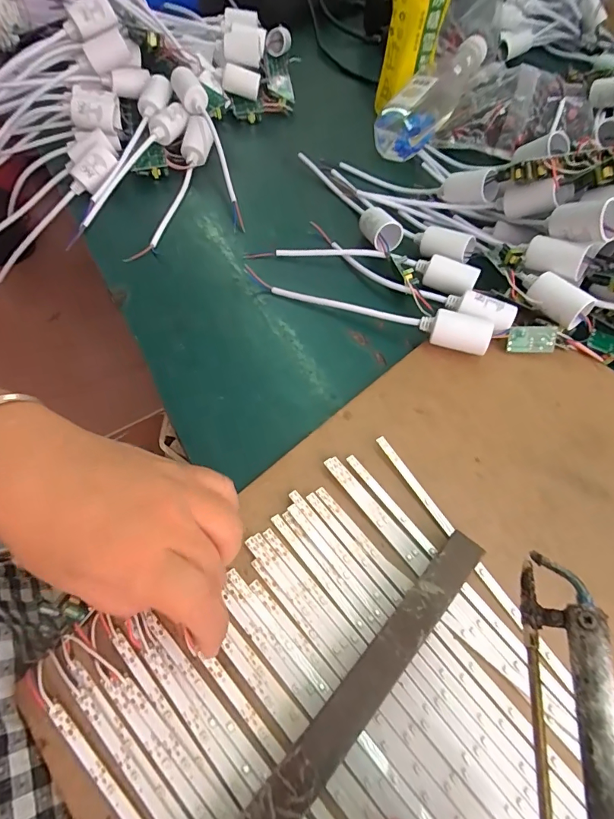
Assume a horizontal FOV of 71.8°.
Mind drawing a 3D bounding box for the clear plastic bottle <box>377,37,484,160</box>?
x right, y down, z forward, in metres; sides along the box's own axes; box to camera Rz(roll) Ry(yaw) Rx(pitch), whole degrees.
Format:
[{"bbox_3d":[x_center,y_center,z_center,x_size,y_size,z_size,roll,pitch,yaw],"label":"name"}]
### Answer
[{"bbox_3d":[0.153,-0.372,0.490,0.053,0.052,0.192,37,78,19],"label":"clear plastic bottle"}]

